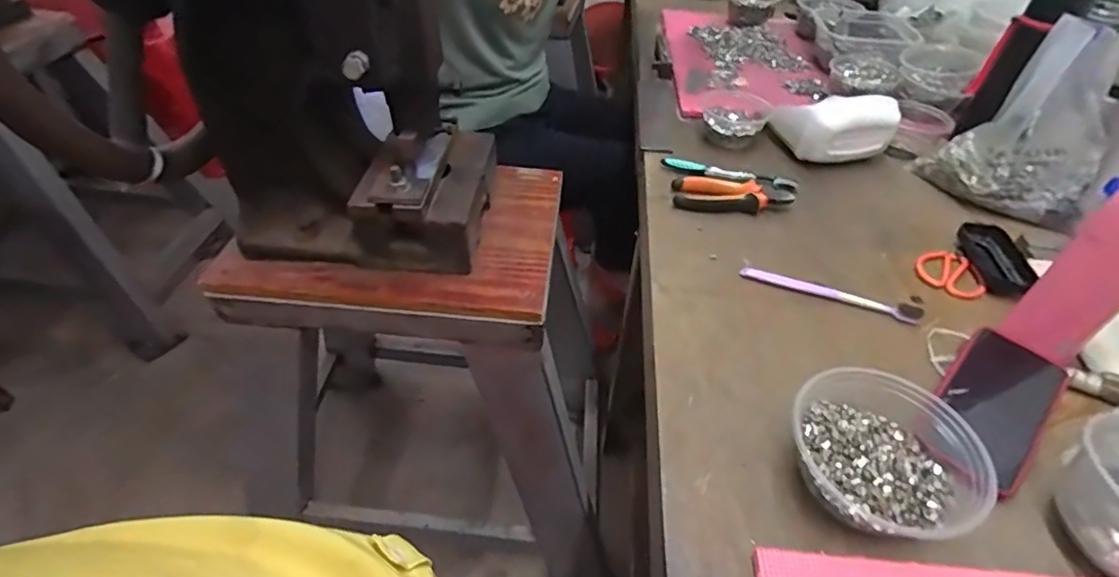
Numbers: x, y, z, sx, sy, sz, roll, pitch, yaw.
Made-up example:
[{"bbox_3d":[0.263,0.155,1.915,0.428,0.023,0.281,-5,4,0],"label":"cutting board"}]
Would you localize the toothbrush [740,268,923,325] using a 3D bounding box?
[{"bbox_3d":[0.294,0.003,0.588,0.180,0.014,0.022,16,47,19],"label":"toothbrush"}]

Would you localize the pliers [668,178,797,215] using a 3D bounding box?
[{"bbox_3d":[0.237,-0.128,0.706,0.170,0.017,0.075,-4,44,-1],"label":"pliers"}]

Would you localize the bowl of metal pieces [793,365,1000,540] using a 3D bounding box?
[{"bbox_3d":[0.248,0.127,0.411,0.120,0.056,0.126,1,45,-1],"label":"bowl of metal pieces"}]

